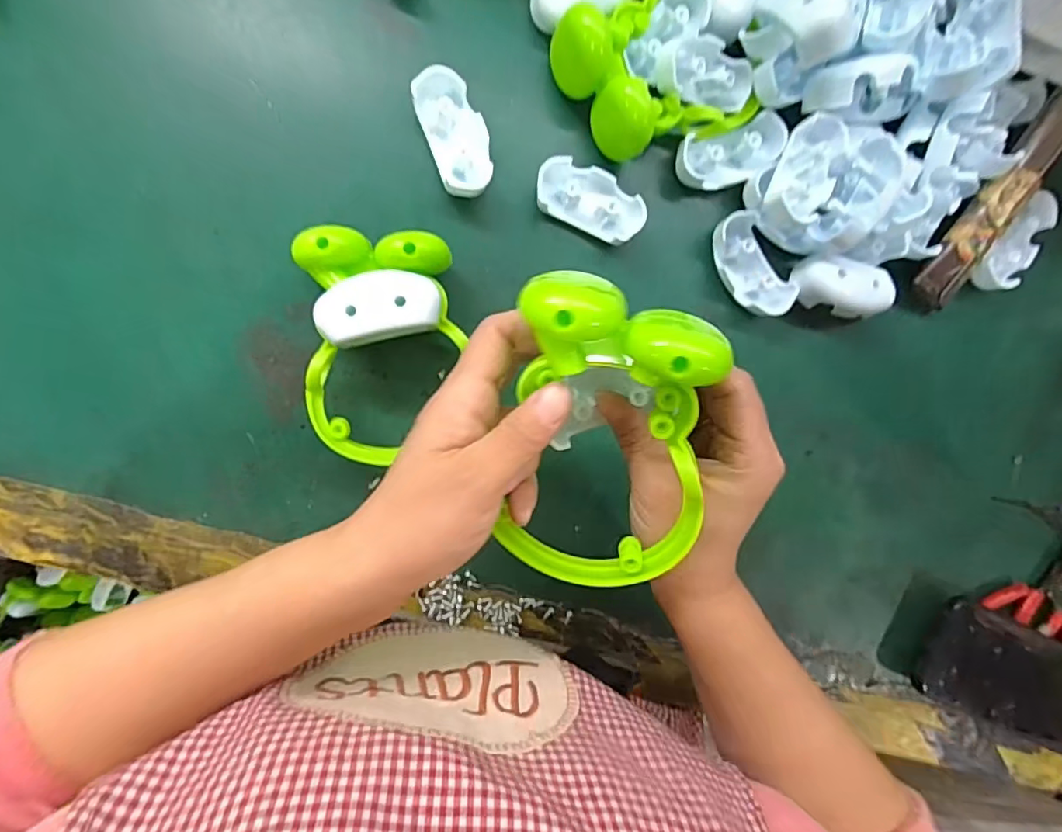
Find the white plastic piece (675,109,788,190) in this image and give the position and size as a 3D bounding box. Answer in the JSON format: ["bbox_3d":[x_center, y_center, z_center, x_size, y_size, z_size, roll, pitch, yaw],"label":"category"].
[{"bbox_3d":[0.123,-0.162,0.341,0.065,0.024,0.033,-20,96,-6],"label":"white plastic piece"}]

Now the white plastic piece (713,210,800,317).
[{"bbox_3d":[0.141,-0.096,0.352,0.031,0.026,0.068,-31,97,-5],"label":"white plastic piece"}]

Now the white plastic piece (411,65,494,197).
[{"bbox_3d":[-0.044,-0.166,0.323,0.034,0.020,0.066,-23,97,-6],"label":"white plastic piece"}]

